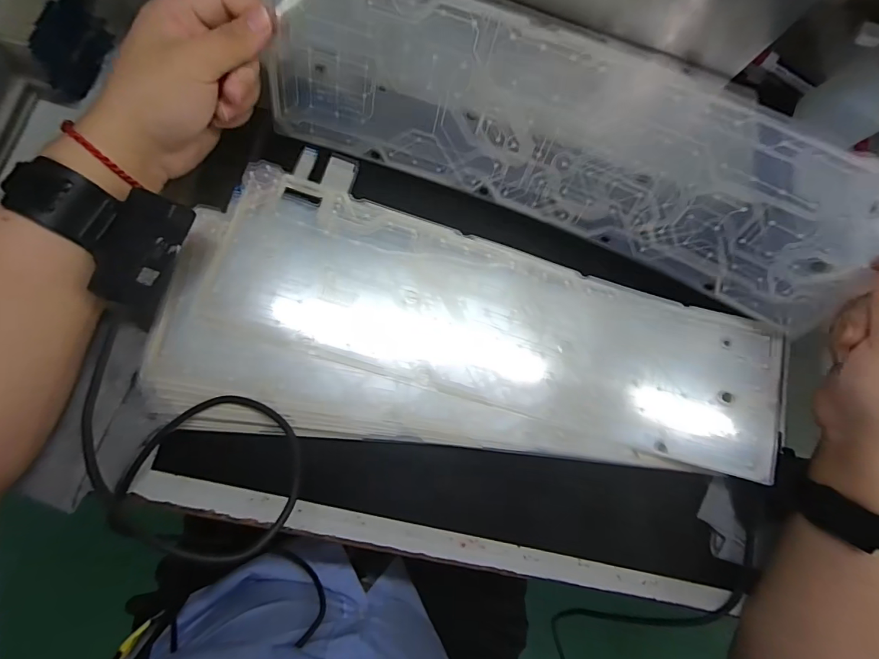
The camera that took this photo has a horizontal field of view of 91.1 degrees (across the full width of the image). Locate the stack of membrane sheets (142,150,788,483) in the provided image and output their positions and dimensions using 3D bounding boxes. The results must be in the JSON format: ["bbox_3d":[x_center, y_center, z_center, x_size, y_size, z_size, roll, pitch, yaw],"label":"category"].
[{"bbox_3d":[0.037,0.007,0.320,0.436,0.025,0.180,14,79,-6],"label":"stack of membrane sheets"}]

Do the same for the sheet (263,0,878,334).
[{"bbox_3d":[0.089,-0.119,0.286,0.414,0.130,0.024,22,52,-1],"label":"sheet"}]

